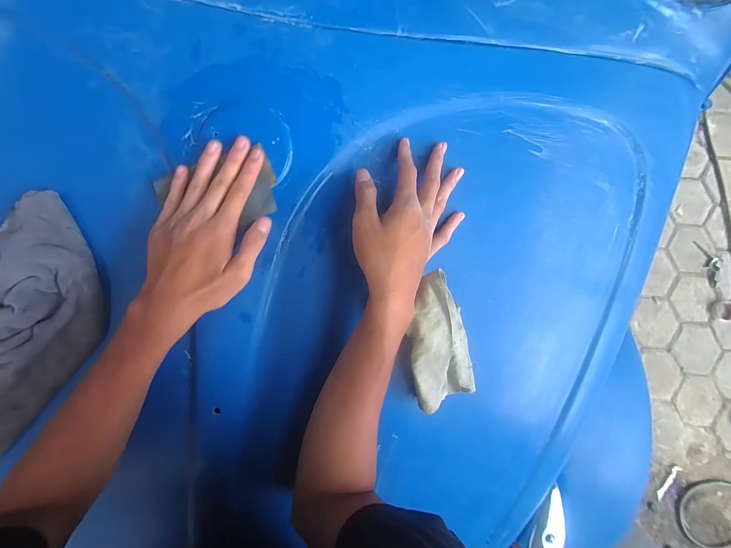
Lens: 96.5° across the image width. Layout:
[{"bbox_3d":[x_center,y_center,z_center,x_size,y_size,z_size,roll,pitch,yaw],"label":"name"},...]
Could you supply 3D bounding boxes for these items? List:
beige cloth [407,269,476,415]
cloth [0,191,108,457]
[{"bbox_3d":[0.078,0.074,0.341,0.065,0.025,0.149,-12,108,-5],"label":"beige cloth"},{"bbox_3d":[-0.383,0.070,0.345,0.148,0.038,0.306,39,100,0],"label":"cloth"}]

